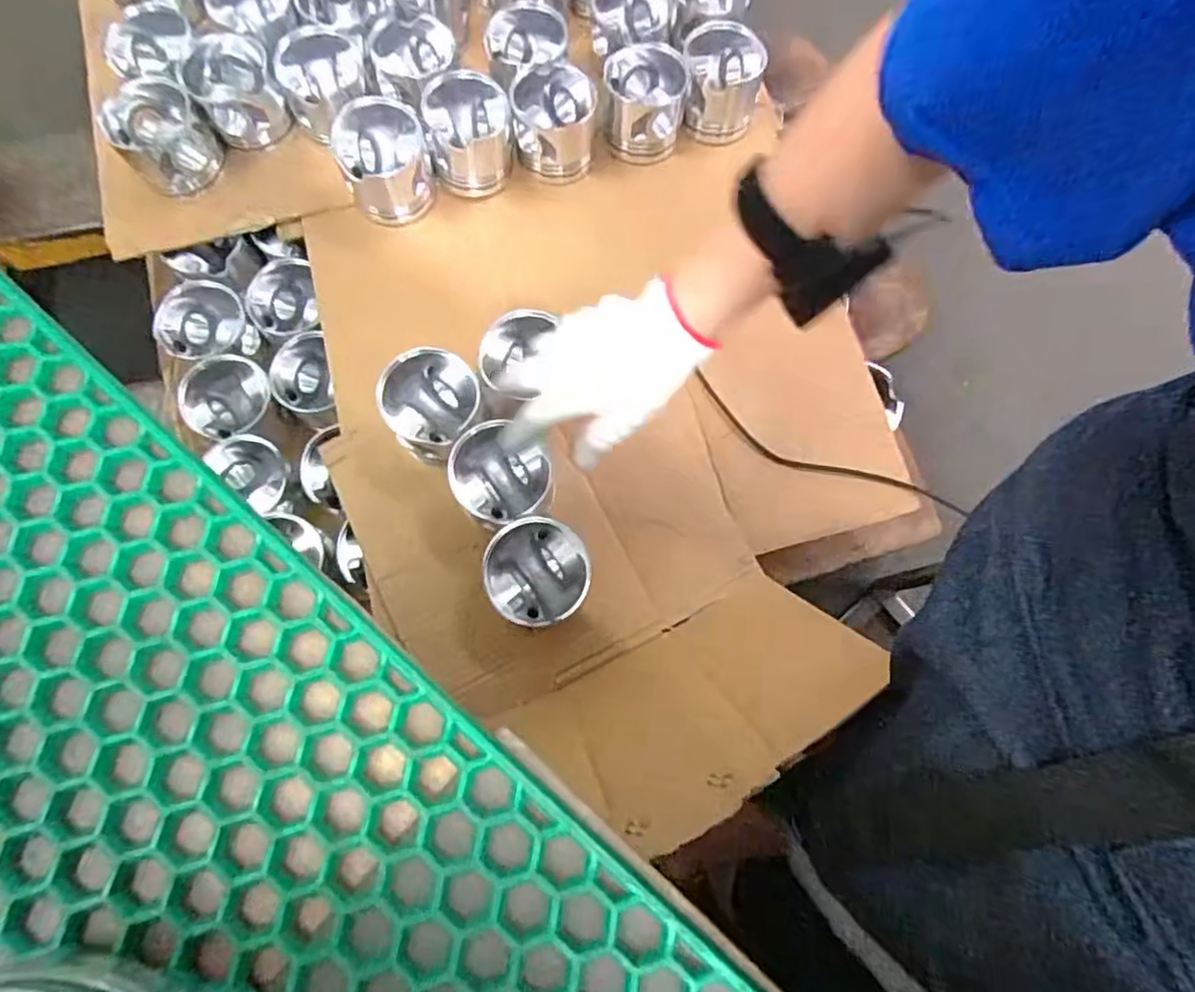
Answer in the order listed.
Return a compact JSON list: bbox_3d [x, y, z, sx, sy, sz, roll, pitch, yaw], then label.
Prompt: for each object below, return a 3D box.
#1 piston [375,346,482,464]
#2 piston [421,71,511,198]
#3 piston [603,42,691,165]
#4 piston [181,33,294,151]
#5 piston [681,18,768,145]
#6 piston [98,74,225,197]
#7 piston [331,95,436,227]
[{"bbox_3d":[-0.148,-0.081,0.584,0.083,0.082,0.084,0,75,-1],"label":"piston"},{"bbox_3d":[-0.132,-0.376,0.667,0.085,0.078,0.084,-8,75,-4],"label":"piston"},{"bbox_3d":[0.049,-0.427,0.699,0.088,0.067,0.093,7,75,0],"label":"piston"},{"bbox_3d":[-0.369,-0.414,0.666,0.082,0.069,0.080,0,75,-1],"label":"piston"},{"bbox_3d":[0.135,-0.458,0.709,0.081,0.072,0.094,2,75,-1],"label":"piston"},{"bbox_3d":[-0.435,-0.356,0.653,0.083,0.078,0.083,0,75,-1],"label":"piston"},{"bbox_3d":[-0.216,-0.341,0.657,0.086,0.075,0.088,0,75,-1],"label":"piston"}]

